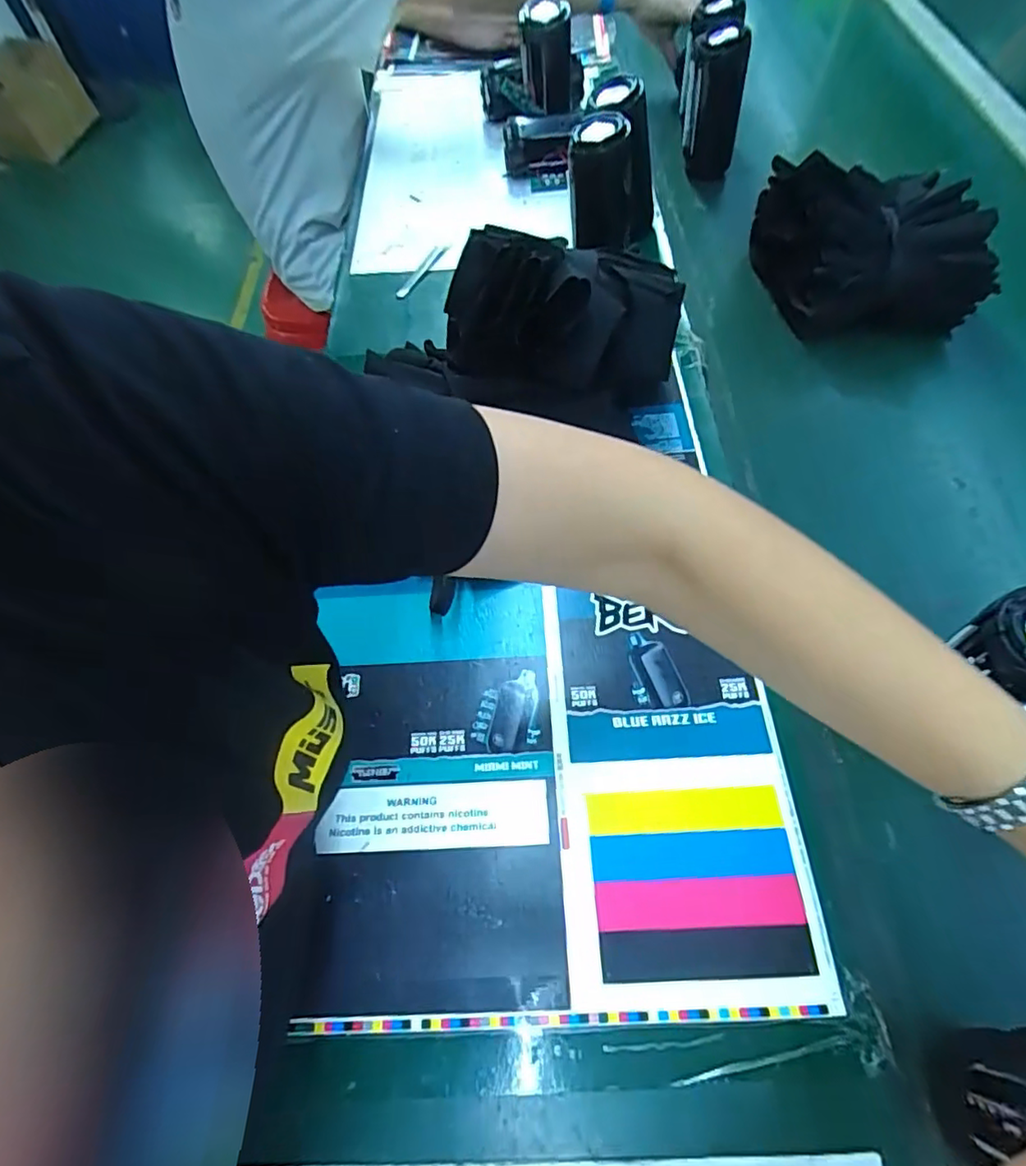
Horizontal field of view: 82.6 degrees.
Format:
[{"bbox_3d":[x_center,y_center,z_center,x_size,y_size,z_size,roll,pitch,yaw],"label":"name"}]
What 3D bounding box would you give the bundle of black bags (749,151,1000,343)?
[{"bbox_3d":[0.370,-0.349,0.611,0.192,0.139,0.147,-2,62,3],"label":"bundle of black bags"}]

